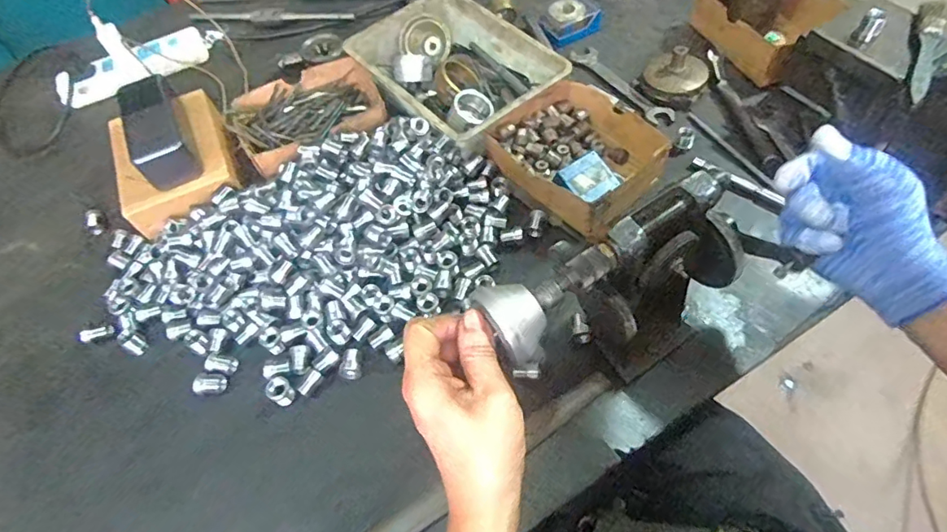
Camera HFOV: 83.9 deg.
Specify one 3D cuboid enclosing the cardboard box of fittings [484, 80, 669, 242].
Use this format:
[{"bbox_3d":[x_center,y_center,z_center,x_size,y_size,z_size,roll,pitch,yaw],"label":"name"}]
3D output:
[{"bbox_3d":[0.118,-0.129,0.588,0.157,0.051,0.175,-41,62,-19],"label":"cardboard box of fittings"}]

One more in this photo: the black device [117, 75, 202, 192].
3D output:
[{"bbox_3d":[-0.349,-0.155,0.581,0.051,0.047,0.133,-23,70,-10],"label":"black device"}]

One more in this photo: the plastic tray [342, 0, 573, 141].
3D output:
[{"bbox_3d":[-0.026,-0.242,0.654,0.170,0.063,0.242,-36,60,-17],"label":"plastic tray"}]

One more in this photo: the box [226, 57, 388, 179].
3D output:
[{"bbox_3d":[-0.199,-0.187,0.653,0.186,0.039,0.149,-35,60,-16],"label":"box"}]

